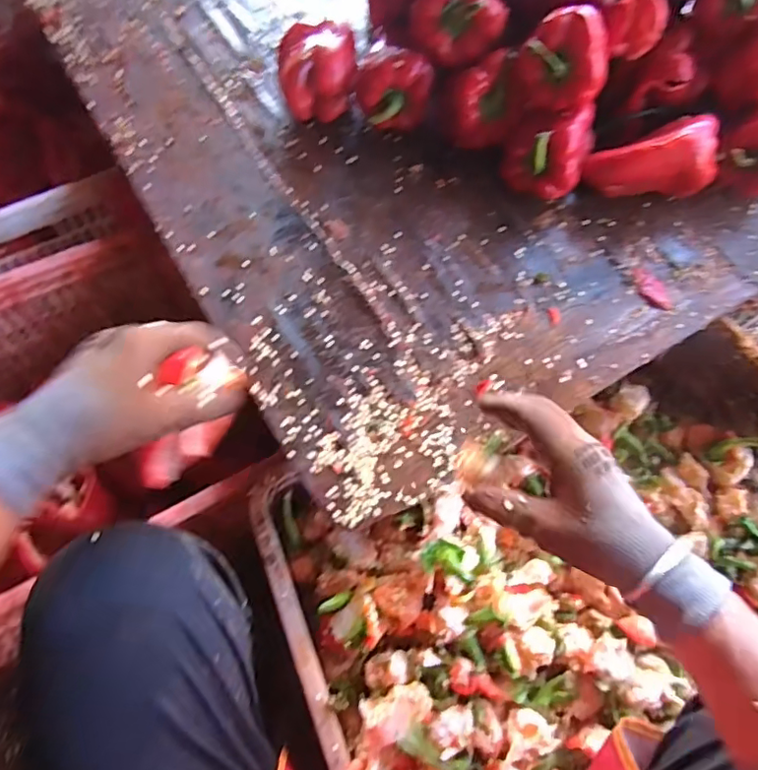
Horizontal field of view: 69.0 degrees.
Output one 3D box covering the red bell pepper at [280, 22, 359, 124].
[{"bbox_3d":[-0.067,-0.347,0.619,0.088,0.078,0.087,-6,66,-4],"label":"red bell pepper"}]

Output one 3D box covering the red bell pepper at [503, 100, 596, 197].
[{"bbox_3d":[0.177,-0.246,0.583,0.082,0.079,0.075,17,67,6],"label":"red bell pepper"}]

